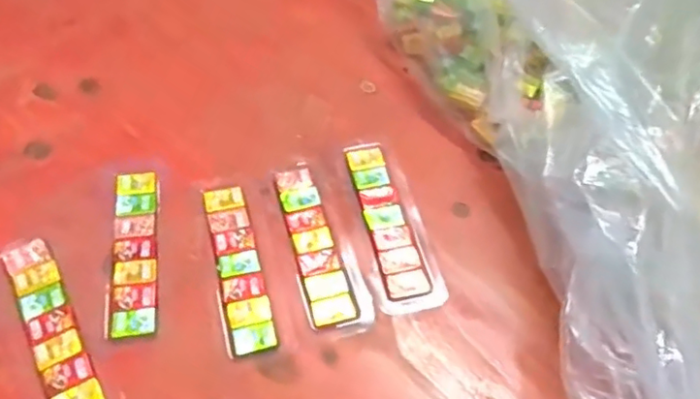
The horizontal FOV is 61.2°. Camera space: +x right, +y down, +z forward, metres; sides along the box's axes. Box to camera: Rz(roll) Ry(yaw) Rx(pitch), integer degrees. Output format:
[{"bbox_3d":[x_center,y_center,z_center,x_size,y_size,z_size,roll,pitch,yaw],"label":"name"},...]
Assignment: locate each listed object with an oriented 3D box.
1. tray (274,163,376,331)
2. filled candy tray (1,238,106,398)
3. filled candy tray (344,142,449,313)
[{"bbox_3d":[-0.025,0.030,0.397,0.038,0.005,0.128,-17,60,-14],"label":"tray"},{"bbox_3d":[-0.179,0.075,0.355,0.030,0.011,0.119,-25,62,-19],"label":"filled candy tray"},{"bbox_3d":[0.024,0.017,0.409,0.042,0.007,0.133,-13,59,-12],"label":"filled candy tray"}]

